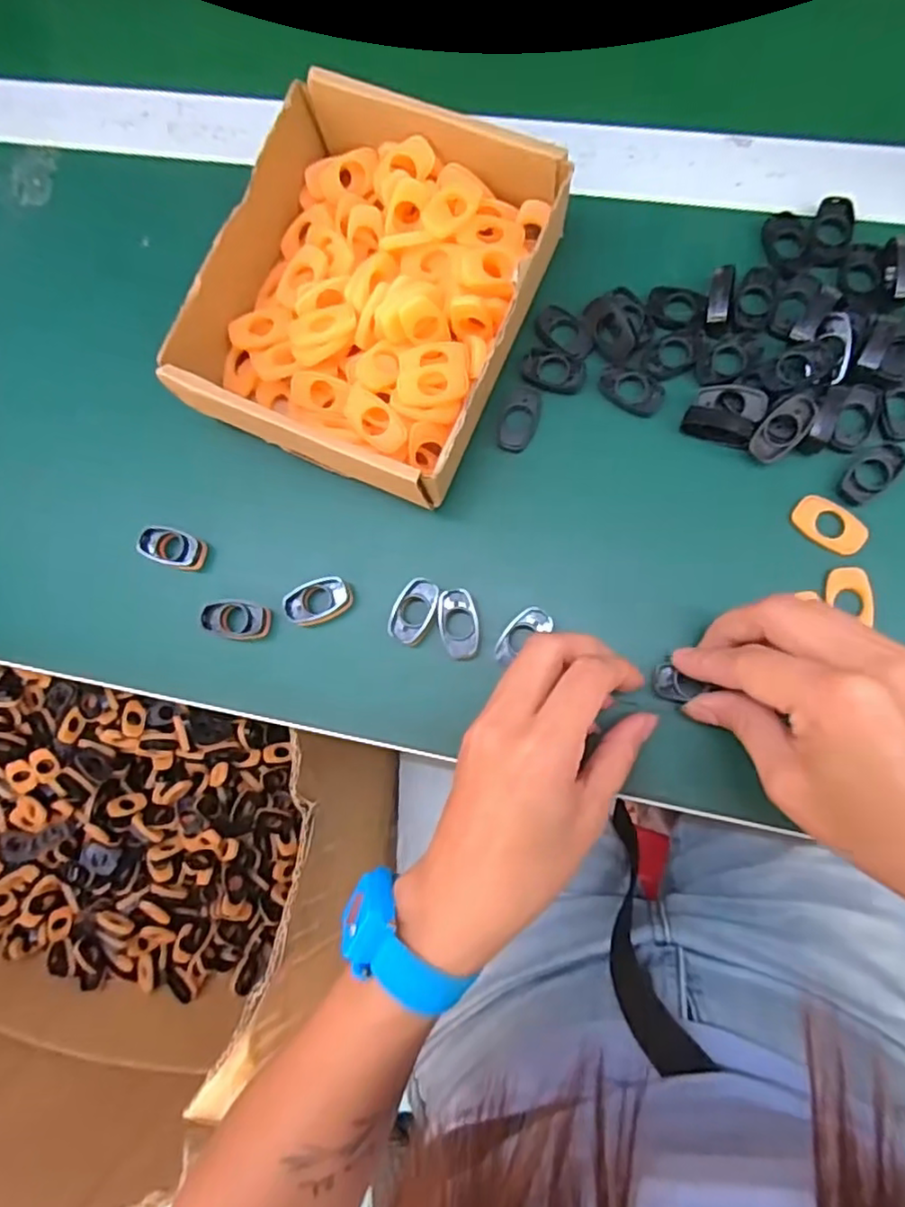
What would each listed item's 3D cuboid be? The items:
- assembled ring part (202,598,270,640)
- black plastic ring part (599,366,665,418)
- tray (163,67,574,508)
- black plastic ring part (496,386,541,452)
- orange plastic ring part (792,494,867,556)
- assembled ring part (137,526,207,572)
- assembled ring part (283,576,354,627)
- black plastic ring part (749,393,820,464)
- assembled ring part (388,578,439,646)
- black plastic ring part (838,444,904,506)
[{"bbox_3d":[-0.108,0.008,0.332,0.033,0.006,0.019,5,84,7],"label":"assembled ring part"},{"bbox_3d":[0.088,-0.105,0.324,0.032,0.004,0.019,37,89,9],"label":"black plastic ring part"},{"bbox_3d":[-0.039,-0.149,0.322,0.151,0.052,0.173,21,86,9],"label":"tray"},{"bbox_3d":[0.033,-0.091,0.329,0.019,0.004,0.031,15,86,8],"label":"black plastic ring part"},{"bbox_3d":[0.174,-0.037,0.305,0.034,0.004,0.019,34,89,9],"label":"orange plastic ring part"},{"bbox_3d":[-0.144,-0.029,0.339,0.032,0.010,0.018,18,86,9],"label":"assembled ring part"},{"bbox_3d":[-0.067,-0.001,0.330,0.033,0.011,0.020,-21,82,4],"label":"assembled ring part"},{"bbox_3d":[0.154,-0.081,0.307,0.018,0.011,0.034,45,90,9],"label":"black plastic ring part"},{"bbox_3d":[-0.018,0.004,0.324,0.020,0.011,0.032,25,87,9],"label":"assembled ring part"},{"bbox_3d":[0.193,-0.061,0.303,0.035,0.004,0.018,-42,81,1],"label":"black plastic ring part"}]

